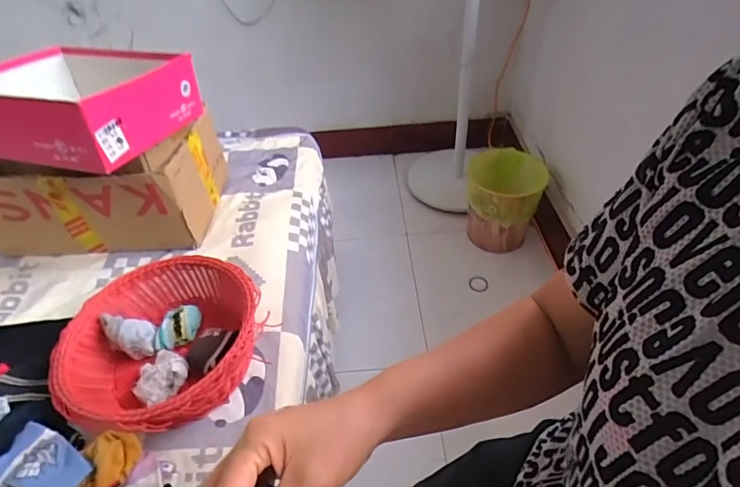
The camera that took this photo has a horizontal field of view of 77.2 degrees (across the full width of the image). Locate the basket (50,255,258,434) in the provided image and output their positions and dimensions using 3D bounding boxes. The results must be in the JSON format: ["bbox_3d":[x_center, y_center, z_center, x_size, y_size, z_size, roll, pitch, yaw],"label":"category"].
[{"bbox_3d":[-0.301,0.148,0.686,0.268,0.088,0.276,-15,45,-11],"label":"basket"}]

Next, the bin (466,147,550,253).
[{"bbox_3d":[0.419,-0.138,1.466,0.221,0.231,0.258,7,45,12],"label":"bin"}]

